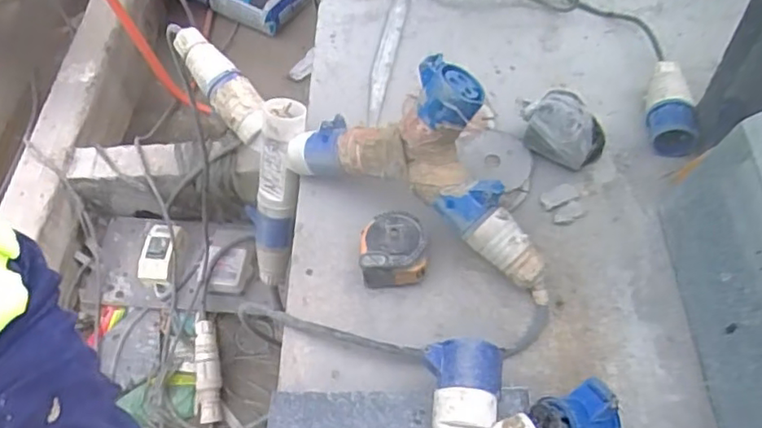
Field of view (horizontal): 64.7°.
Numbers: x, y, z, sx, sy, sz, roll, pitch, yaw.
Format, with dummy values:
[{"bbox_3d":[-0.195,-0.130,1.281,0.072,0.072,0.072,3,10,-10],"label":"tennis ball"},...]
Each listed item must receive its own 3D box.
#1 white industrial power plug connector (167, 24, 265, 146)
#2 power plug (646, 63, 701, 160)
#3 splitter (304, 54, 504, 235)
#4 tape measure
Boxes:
[{"bbox_3d":[-0.195,-0.159,0.712,0.049,0.049,0.176,-37,79,-19],"label":"white industrial power plug connector"},{"bbox_3d":[0.313,-0.116,0.653,0.047,0.046,0.113,7,58,11],"label":"power plug"},{"bbox_3d":[0.017,-0.075,0.592,0.227,0.151,0.083,27,62,21],"label":"splitter"},{"bbox_3d":[0.012,0.036,0.598,0.063,0.041,0.063,-5,57,3],"label":"tape measure"}]

